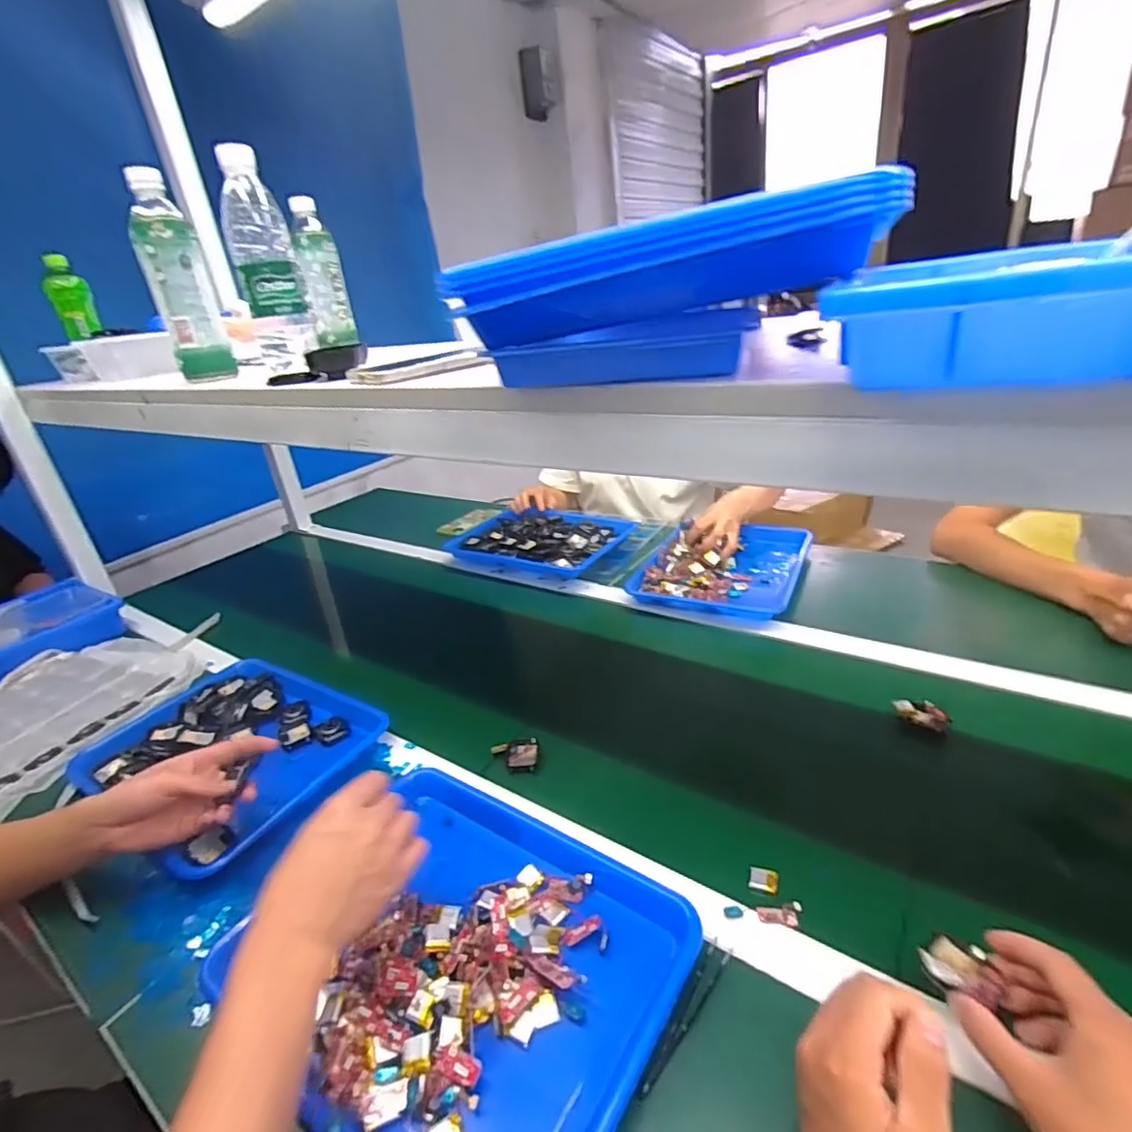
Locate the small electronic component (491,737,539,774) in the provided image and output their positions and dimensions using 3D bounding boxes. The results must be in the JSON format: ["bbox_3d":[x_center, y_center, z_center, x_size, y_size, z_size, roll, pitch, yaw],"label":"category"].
[{"bbox_3d":[-0.059,0.216,0.672,0.054,0.010,0.044,-2,26,11],"label":"small electronic component"}]

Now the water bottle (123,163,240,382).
[{"bbox_3d":[-0.453,-0.336,0.688,0.060,0.220,0.054,-20,28,-24],"label":"water bottle"}]

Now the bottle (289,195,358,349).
[{"bbox_3d":[-0.381,-0.448,0.917,0.065,0.203,0.069,-15,26,-15],"label":"bottle"}]

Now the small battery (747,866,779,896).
[{"bbox_3d":[0.171,0.272,0.508,0.024,0.007,0.018,3,28,22],"label":"small battery"}]

